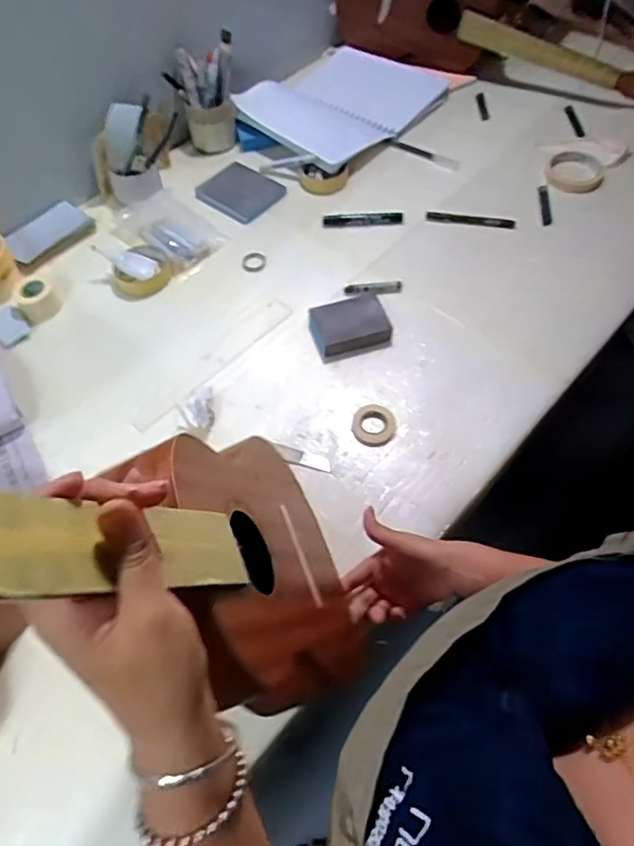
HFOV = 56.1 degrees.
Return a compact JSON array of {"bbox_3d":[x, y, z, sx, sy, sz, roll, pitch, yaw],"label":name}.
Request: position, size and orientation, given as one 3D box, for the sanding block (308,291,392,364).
[{"bbox_3d":[0.042,-0.133,0.795,0.097,0.031,0.088,-16,58,-8],"label":"sanding block"}]

